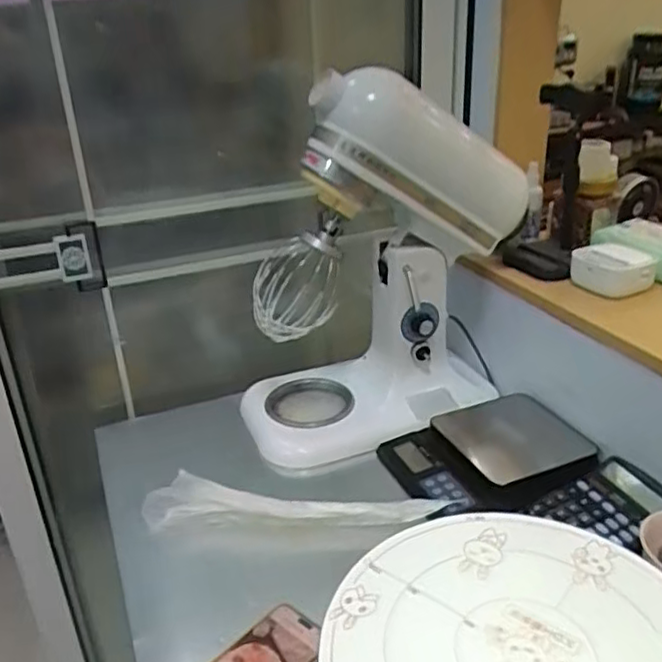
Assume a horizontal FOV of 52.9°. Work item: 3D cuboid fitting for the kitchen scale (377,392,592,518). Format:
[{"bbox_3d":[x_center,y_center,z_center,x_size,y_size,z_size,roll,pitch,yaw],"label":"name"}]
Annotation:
[{"bbox_3d":[0.209,0.159,0.875,0.239,0.048,0.185,-11,27,-17],"label":"kitchen scale"}]

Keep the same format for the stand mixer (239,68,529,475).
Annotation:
[{"bbox_3d":[0.063,-0.095,0.936,0.397,0.463,0.204,-14,28,-21],"label":"stand mixer"}]

